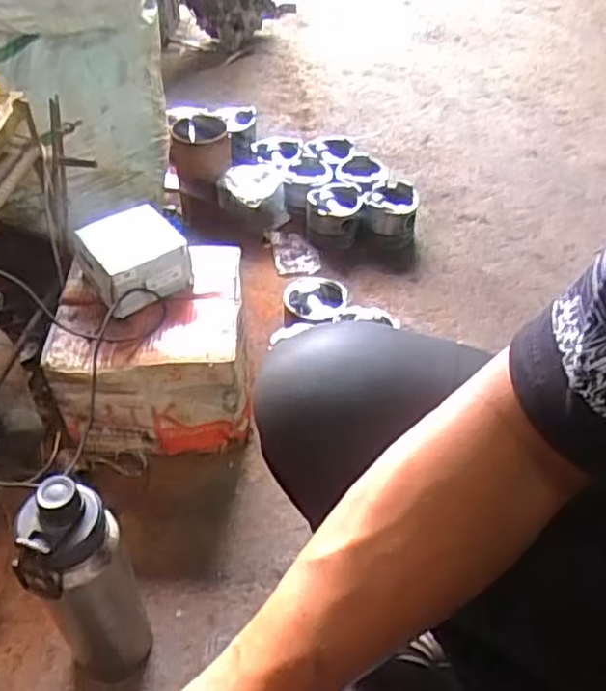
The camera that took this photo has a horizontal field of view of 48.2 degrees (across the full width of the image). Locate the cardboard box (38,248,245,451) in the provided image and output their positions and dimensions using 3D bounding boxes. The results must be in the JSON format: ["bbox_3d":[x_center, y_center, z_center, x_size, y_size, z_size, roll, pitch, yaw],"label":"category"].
[{"bbox_3d":[-0.191,0.011,0.891,0.226,0.175,0.206,-2,45,-3],"label":"cardboard box"}]

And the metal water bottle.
[{"bbox_3d":[-0.191,0.219,0.606,0.083,0.257,0.067,-24,50,-23],"label":"metal water bottle"}]

